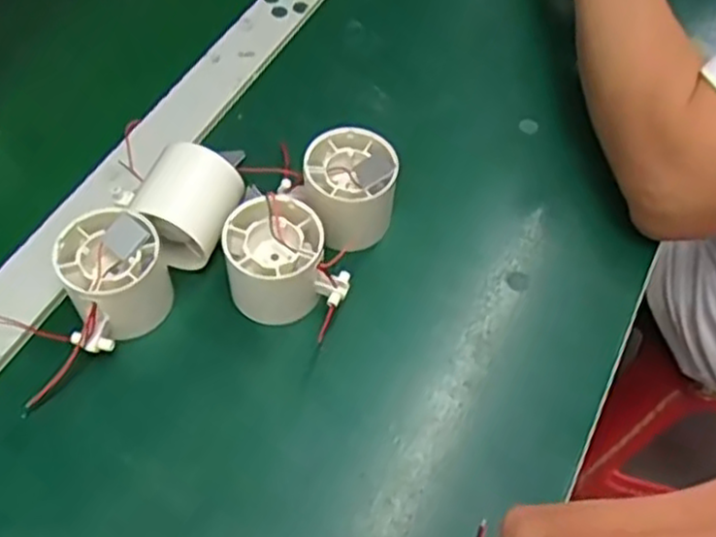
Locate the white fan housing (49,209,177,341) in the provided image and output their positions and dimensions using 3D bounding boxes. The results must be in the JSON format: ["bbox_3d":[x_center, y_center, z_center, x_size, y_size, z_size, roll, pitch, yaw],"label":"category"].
[{"bbox_3d":[-0.133,0.004,0.409,0.053,0.049,0.053,2,57,-3],"label":"white fan housing"}]

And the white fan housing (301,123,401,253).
[{"bbox_3d":[-0.006,-0.047,0.448,0.053,0.053,0.051,2,57,-3],"label":"white fan housing"}]

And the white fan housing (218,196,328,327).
[{"bbox_3d":[-0.048,-0.004,0.417,0.053,0.051,0.050,2,57,-3],"label":"white fan housing"}]

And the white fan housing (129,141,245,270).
[{"bbox_3d":[-0.100,-0.035,0.433,0.056,0.052,0.059,20,58,9],"label":"white fan housing"}]

